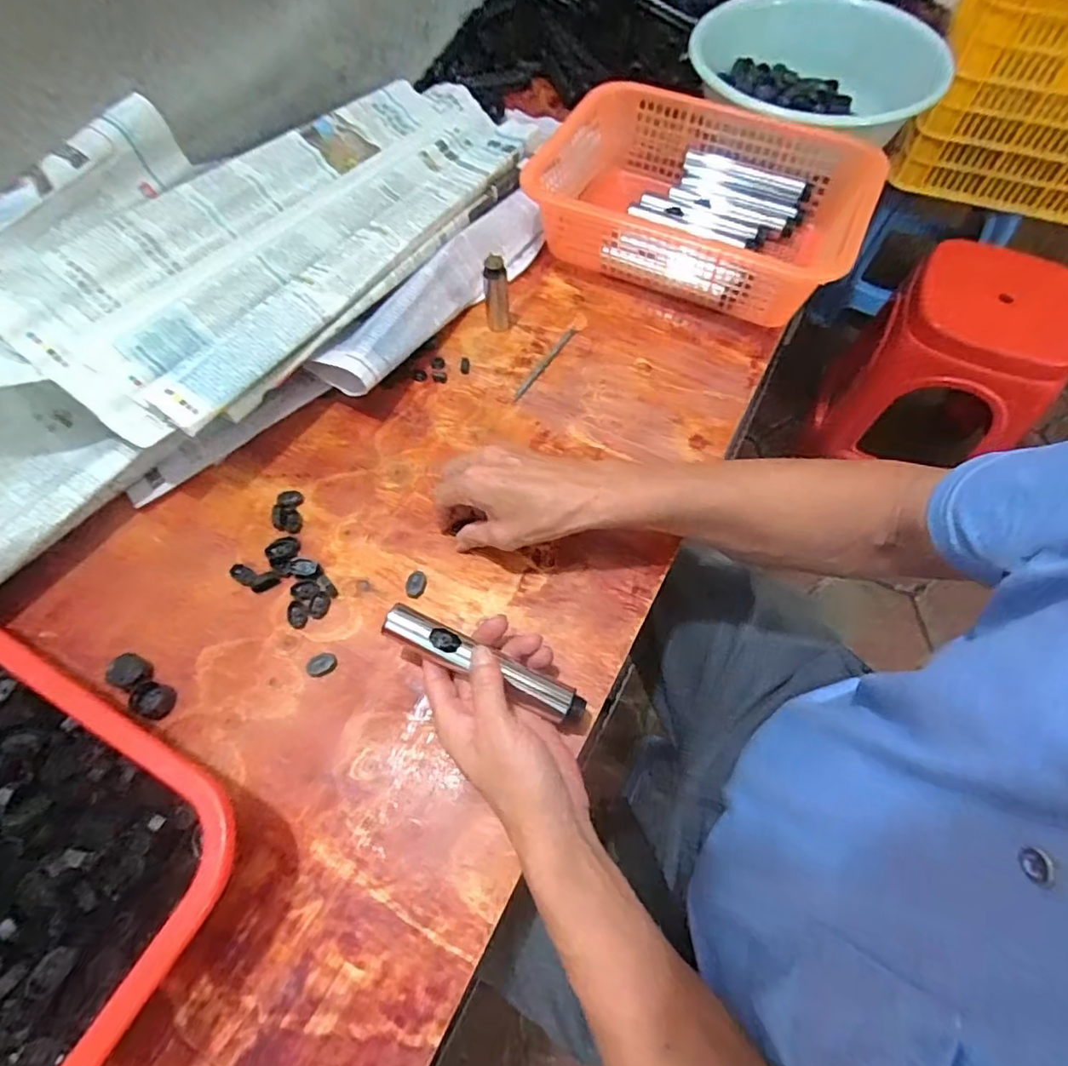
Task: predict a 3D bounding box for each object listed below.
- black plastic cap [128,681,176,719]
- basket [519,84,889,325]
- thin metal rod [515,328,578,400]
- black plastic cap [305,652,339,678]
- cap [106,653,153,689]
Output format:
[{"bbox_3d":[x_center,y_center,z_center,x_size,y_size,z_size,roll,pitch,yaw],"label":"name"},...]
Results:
[{"bbox_3d":[-0.285,0.123,0.428,0.023,0.021,0.025,0,62,0],"label":"black plastic cap"},{"bbox_3d":[0.168,-0.364,0.646,0.355,0.101,0.240,22,64,11],"label":"basket"},{"bbox_3d":[0.011,-0.173,0.586,0.008,0.004,0.112,31,66,15],"label":"thin metal rod"},{"bbox_3d":[-0.164,0.102,0.444,0.023,0.008,0.015,-26,66,-13],"label":"black plastic cap"},{"bbox_3d":[-0.306,0.105,0.436,0.022,0.017,0.024,0,62,0],"label":"cap"}]

